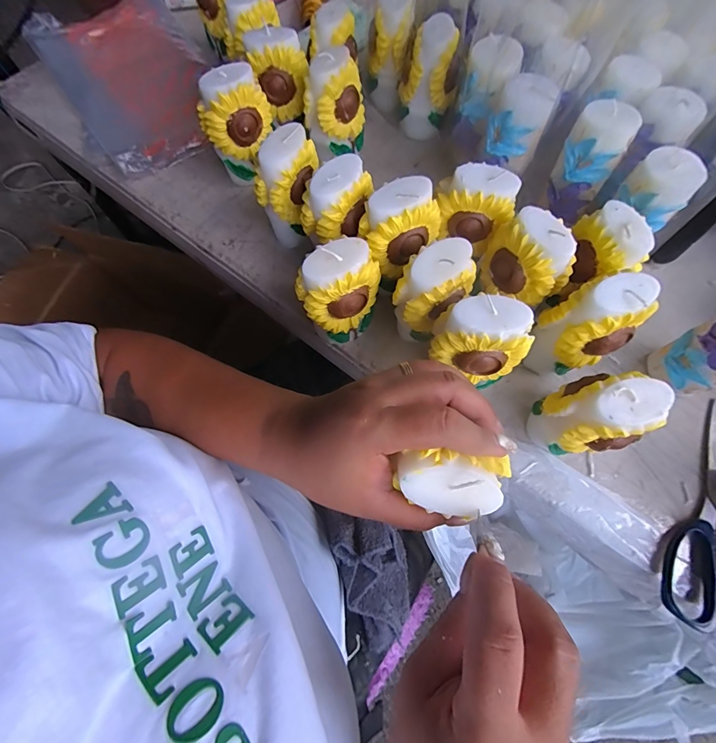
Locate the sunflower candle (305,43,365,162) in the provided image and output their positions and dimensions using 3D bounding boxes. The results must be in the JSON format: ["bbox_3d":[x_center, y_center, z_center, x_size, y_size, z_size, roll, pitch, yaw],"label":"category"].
[{"bbox_3d":[-0.024,-0.277,0.398,0.044,0.087,0.063,36,73,14],"label":"sunflower candle"}]

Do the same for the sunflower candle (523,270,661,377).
[{"bbox_3d":[0.181,-0.033,0.305,0.064,0.099,0.057,-27,71,-10],"label":"sunflower candle"}]

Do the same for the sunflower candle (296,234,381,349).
[{"bbox_3d":[-0.016,-0.064,0.320,0.067,0.098,0.047,-29,71,-10],"label":"sunflower candle"}]

